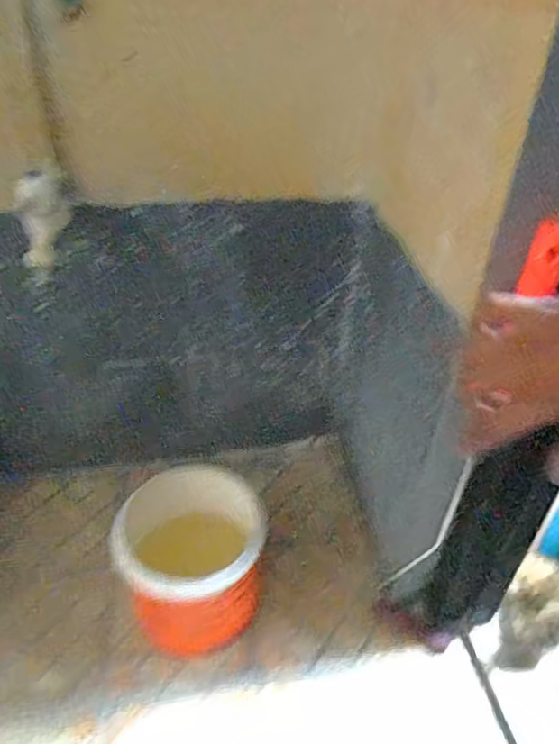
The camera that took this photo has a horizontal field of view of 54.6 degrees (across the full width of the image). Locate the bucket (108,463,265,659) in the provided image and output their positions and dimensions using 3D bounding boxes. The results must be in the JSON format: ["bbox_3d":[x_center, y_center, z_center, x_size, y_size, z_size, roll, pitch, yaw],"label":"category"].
[{"bbox_3d":[-0.116,0.266,0.749,0.180,0.197,0.187,-1,39,-5],"label":"bucket"}]

